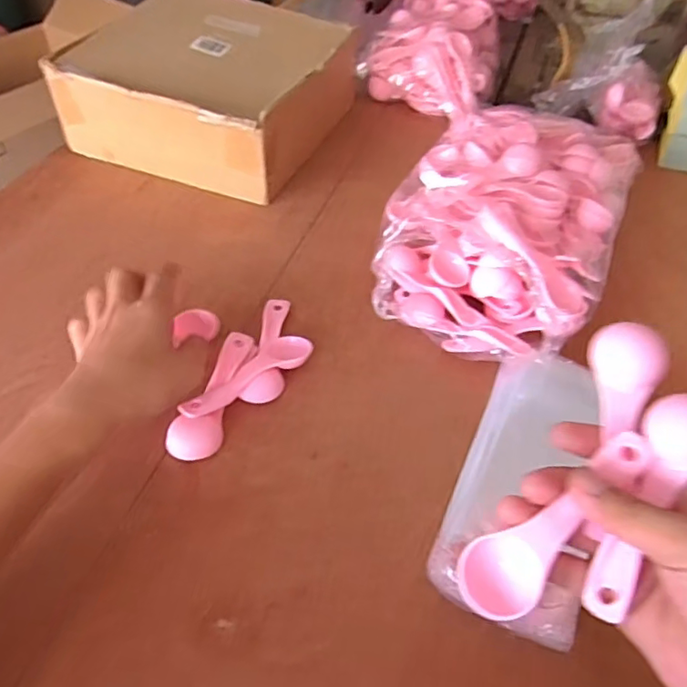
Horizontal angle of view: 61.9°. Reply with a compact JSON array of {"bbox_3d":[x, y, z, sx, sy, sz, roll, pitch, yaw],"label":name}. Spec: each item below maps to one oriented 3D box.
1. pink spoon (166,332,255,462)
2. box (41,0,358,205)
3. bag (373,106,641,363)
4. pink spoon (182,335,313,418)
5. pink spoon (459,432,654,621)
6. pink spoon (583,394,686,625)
[{"bbox_3d":[-0.096,0.036,0.432,0.033,0.018,0.115,10,48,7],"label":"pink spoon"},{"bbox_3d":[-0.147,-0.305,0.681,0.261,0.110,0.266,18,49,13],"label":"box"},{"bbox_3d":[0.161,-0.126,0.543,0.198,0.087,0.350,17,49,13],"label":"bag"},{"bbox_3d":[-0.074,0.026,0.440,0.112,0.020,0.032,-31,56,-27],"label":"pink spoon"},{"bbox_3d":[0.104,0.084,0.276,0.114,0.013,0.035,-39,58,-9],"label":"pink spoon"},{"bbox_3d":[0.146,0.078,0.275,0.033,0.016,0.113,27,84,21],"label":"pink spoon"}]

